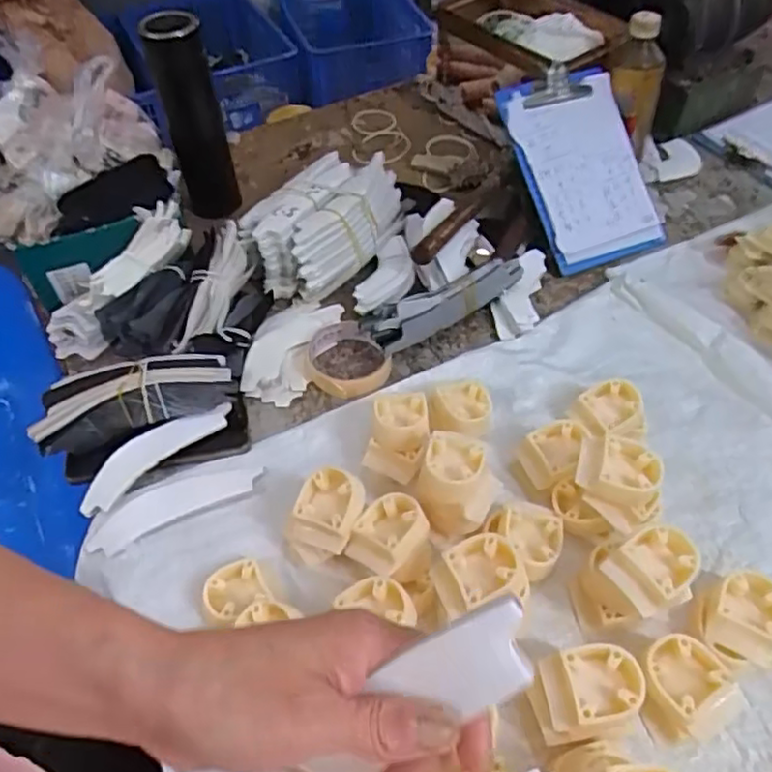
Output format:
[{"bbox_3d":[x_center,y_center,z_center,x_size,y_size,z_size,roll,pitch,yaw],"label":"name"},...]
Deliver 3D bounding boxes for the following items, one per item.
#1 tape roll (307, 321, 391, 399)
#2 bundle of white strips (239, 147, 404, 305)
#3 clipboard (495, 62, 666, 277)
[{"bbox_3d":[-0.041,-0.028,0.664,0.075,0.022,0.090,-18,53,-12],"label":"tape roll"},{"bbox_3d":[-0.067,-0.193,0.763,0.125,0.077,0.213,30,59,24],"label":"bundle of white strips"},{"bbox_3d":[0.236,-0.263,0.781,0.158,0.015,0.238,-20,86,-17],"label":"clipboard"}]

